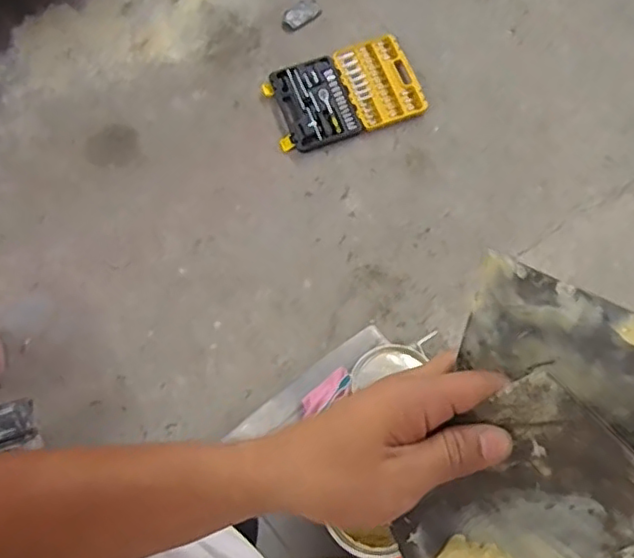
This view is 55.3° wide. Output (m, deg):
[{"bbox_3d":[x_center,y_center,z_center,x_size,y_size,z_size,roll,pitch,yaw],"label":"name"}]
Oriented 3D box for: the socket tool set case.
[{"bbox_3d":[0.076,-0.530,1.729,0.429,0.051,0.282,-18,72,-5],"label":"socket tool set case"}]

